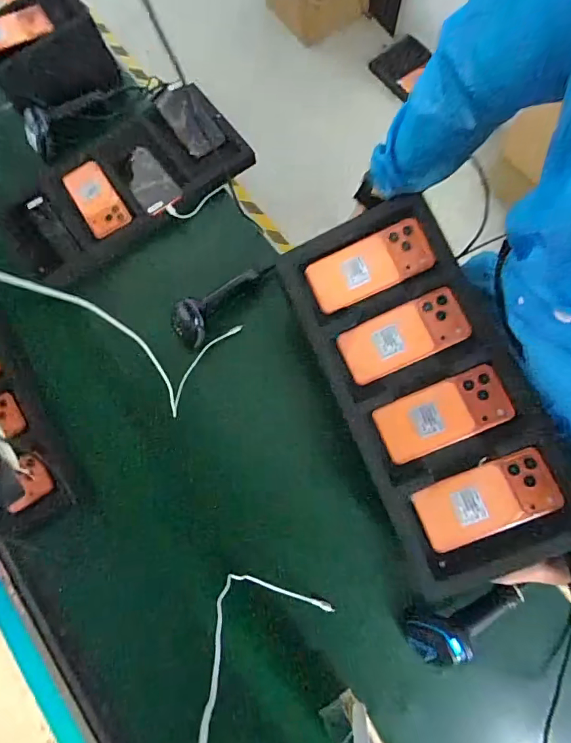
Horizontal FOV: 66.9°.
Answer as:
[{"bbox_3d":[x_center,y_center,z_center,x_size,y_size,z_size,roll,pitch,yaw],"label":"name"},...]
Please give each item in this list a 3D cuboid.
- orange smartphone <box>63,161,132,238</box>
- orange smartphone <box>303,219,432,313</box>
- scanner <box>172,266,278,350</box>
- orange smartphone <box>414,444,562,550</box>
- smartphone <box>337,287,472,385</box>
[{"bbox_3d":[-0.367,-0.335,0.835,0.078,0.008,0.158,-33,81,-4],"label":"orange smartphone"},{"bbox_3d":[0.115,-0.144,0.596,0.167,0.007,0.072,-23,84,13],"label":"orange smartphone"},{"bbox_3d":[-0.111,-0.126,0.749,0.198,0.072,0.056,-42,72,-13],"label":"scanner"},{"bbox_3d":[0.244,0.155,0.524,0.161,0.009,0.075,-24,69,6],"label":"orange smartphone"},{"bbox_3d":[0.156,-0.047,0.576,0.163,0.005,0.076,-25,81,8],"label":"smartphone"}]

